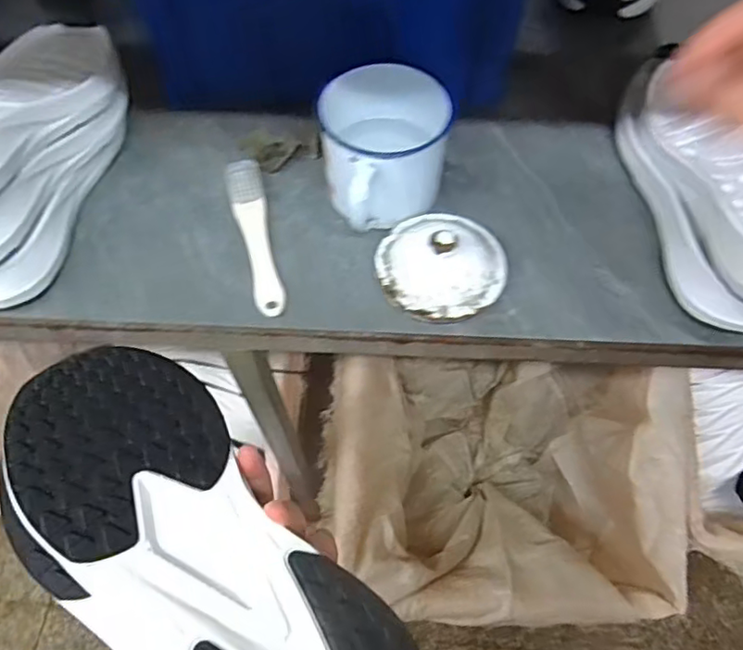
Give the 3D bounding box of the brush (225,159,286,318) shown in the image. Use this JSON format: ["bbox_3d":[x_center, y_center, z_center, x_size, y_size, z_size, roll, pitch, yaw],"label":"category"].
[{"bbox_3d":[-0.099,-0.079,0.509,0.030,0.013,0.162,-13,64,-6],"label":"brush"}]

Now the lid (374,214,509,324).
[{"bbox_3d":[0.056,-0.051,0.477,0.102,0.050,0.097,0,63,0],"label":"lid"}]

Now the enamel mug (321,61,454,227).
[{"bbox_3d":[0.014,-0.130,0.488,0.100,0.102,0.106,-9,63,-4],"label":"enamel mug"}]

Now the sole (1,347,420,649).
[{"bbox_3d":[-0.098,0.122,0.316,0.288,0.056,0.117,40,51,23],"label":"sole"}]

